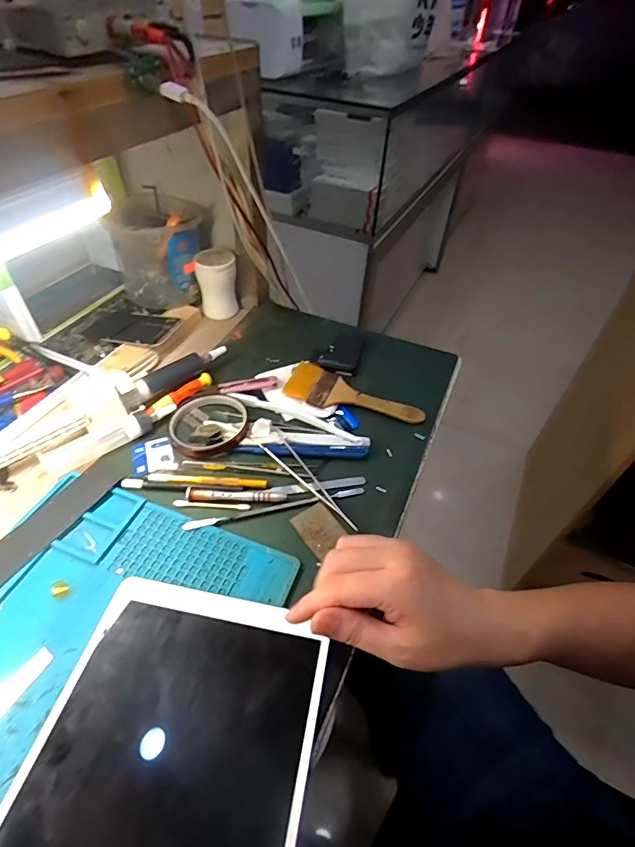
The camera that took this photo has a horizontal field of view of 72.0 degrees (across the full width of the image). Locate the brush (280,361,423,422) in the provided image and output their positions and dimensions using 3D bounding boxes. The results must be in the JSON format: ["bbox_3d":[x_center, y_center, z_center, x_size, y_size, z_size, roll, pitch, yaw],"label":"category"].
[{"bbox_3d":[0.044,-0.031,0.514,0.162,0.011,0.064,18,47,16],"label":"brush"}]

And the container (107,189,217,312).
[{"bbox_3d":[-0.212,-0.238,0.609,0.106,0.114,0.117,10,47,6],"label":"container"}]

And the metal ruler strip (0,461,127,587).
[{"bbox_3d":[-0.245,0.094,0.385,0.037,0.006,0.169,27,50,15],"label":"metal ruler strip"}]

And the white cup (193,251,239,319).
[{"bbox_3d":[-0.141,-0.198,0.622,0.051,0.086,0.056,0,45,0],"label":"white cup"}]

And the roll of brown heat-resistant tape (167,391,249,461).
[{"bbox_3d":[-0.119,-0.001,0.479,0.086,0.013,0.083,0,45,0],"label":"roll of brown heat-resistant tape"}]

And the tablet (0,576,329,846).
[{"bbox_3d":[-0.097,0.223,0.260,0.176,0.007,0.247,9,45,8],"label":"tablet"}]

